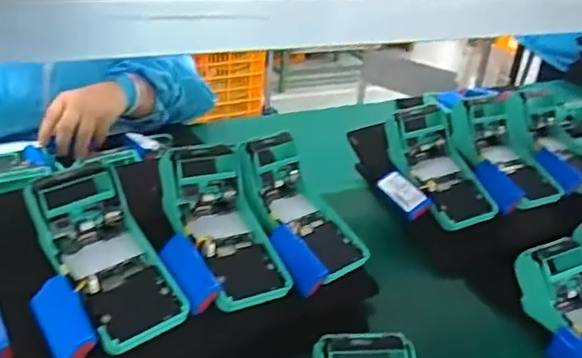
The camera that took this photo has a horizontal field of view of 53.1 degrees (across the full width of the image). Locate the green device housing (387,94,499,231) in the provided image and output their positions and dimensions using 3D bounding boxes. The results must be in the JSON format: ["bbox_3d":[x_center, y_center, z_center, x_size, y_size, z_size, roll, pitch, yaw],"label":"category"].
[{"bbox_3d":[0.194,-0.013,0.752,0.094,0.059,0.173,-9,63,-27],"label":"green device housing"}]

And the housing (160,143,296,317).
[{"bbox_3d":[-0.065,0.047,0.566,0.080,0.052,0.168,-13,62,-33],"label":"housing"}]

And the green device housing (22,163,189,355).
[{"bbox_3d":[-0.162,0.065,0.507,0.078,0.053,0.177,-19,63,-40],"label":"green device housing"}]

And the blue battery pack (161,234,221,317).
[{"bbox_3d":[-0.091,0.082,0.515,0.033,0.018,0.072,-15,56,-35],"label":"blue battery pack"}]

